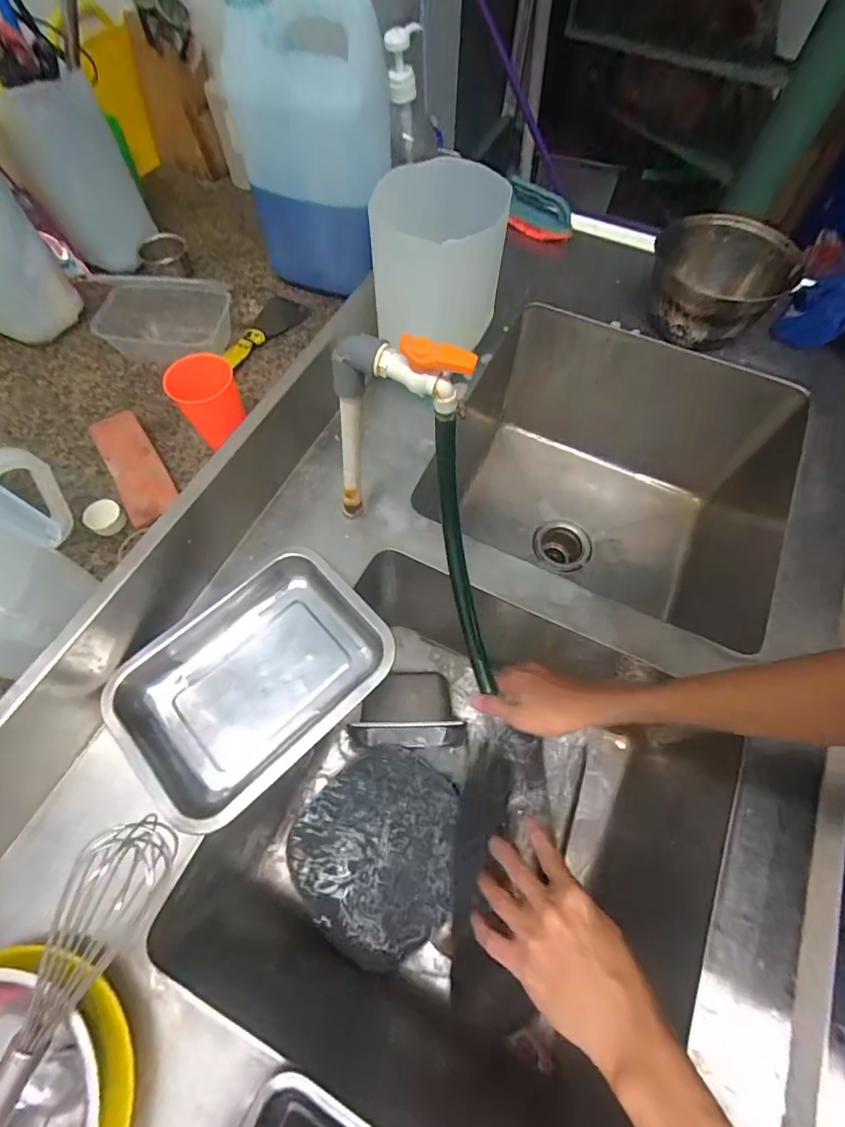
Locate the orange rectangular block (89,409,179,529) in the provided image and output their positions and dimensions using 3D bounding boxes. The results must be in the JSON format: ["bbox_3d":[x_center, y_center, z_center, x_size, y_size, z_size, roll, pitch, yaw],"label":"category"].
[{"bbox_3d":[-0.358,-0.117,0.593,0.062,0.038,0.185,-31,68,-15],"label":"orange rectangular block"}]

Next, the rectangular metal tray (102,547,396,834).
[{"bbox_3d":[-0.176,0.117,0.497,0.266,0.040,0.198,-40,71,-18],"label":"rectangular metal tray"}]

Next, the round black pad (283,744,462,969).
[{"bbox_3d":[-0.056,0.405,0.684,0.230,0.034,0.242,1,66,-3],"label":"round black pad"}]

